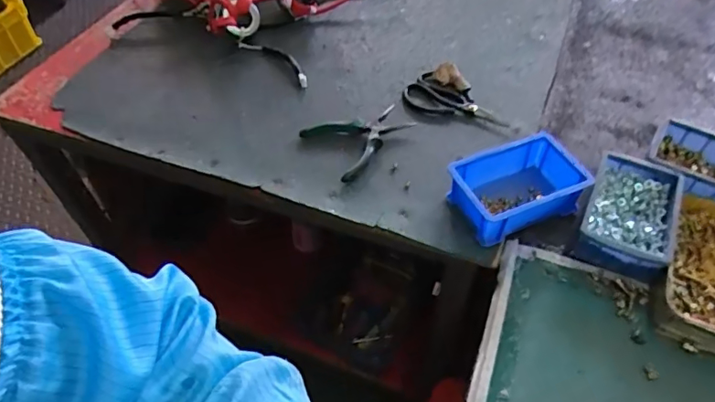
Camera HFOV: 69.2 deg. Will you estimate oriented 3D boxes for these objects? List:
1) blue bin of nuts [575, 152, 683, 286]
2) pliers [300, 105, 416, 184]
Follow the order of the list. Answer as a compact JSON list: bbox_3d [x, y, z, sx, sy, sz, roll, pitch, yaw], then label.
[{"bbox_3d":[0.320,0.015,0.612,0.095,0.052,0.149,24,53,18],"label":"blue bin of nuts"},{"bbox_3d":[0.009,-0.095,0.726,0.143,0.018,0.116,-29,56,-23],"label":"pliers"}]

